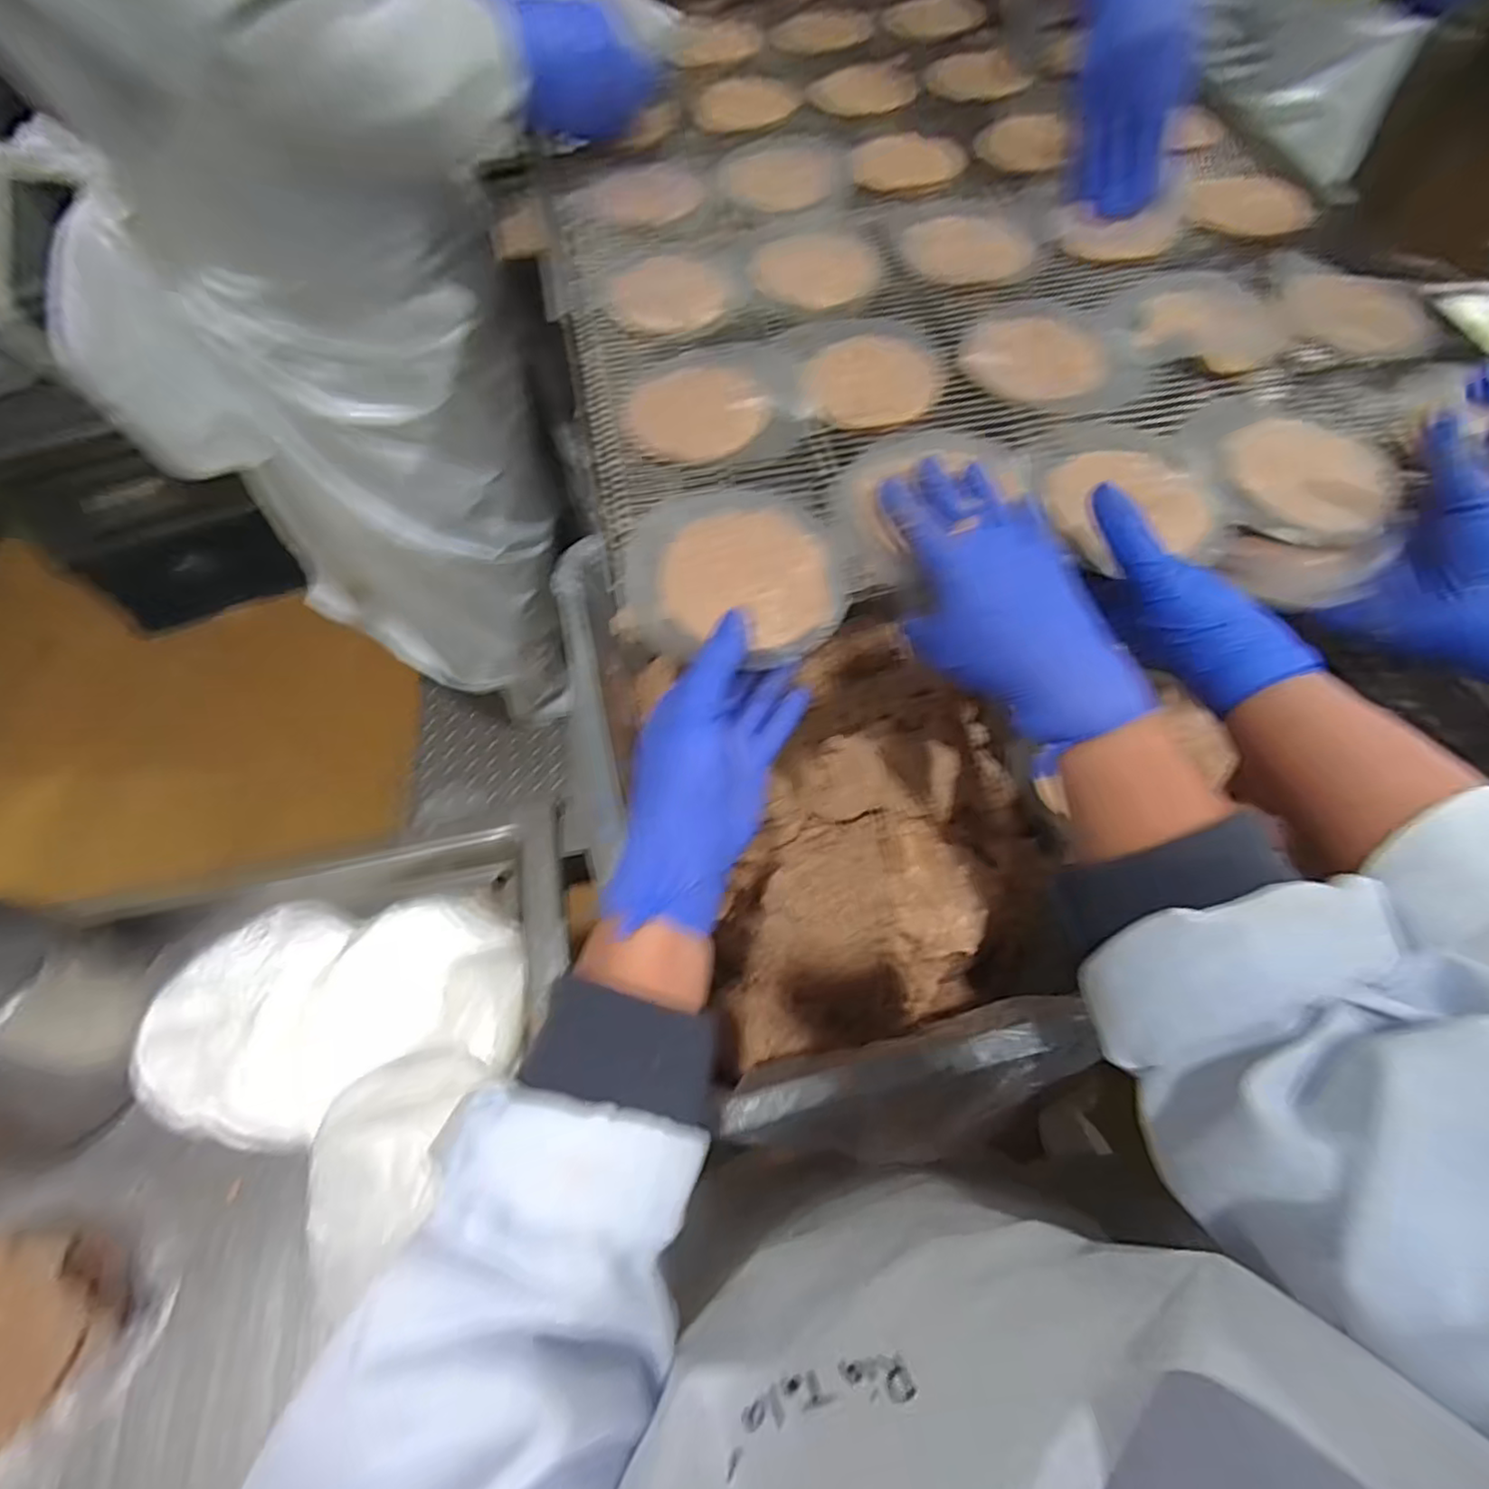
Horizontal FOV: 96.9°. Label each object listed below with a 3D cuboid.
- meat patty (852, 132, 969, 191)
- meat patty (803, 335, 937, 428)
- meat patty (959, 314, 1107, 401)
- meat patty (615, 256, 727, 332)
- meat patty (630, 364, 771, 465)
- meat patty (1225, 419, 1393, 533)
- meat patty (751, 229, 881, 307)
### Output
[{"bbox_3d":[0.138,-0.489,0.554,0.091,0.015,0.067,6,61,7],"label":"meat patty"},{"bbox_3d":[0.084,-0.243,0.440,0.082,0.012,0.084,6,61,7],"label":"meat patty"},{"bbox_3d":[0.200,-0.266,0.450,0.089,0.007,0.084,-1,60,2],"label":"meat patty"},{"bbox_3d":[-0.057,-0.336,0.488,0.076,0.008,0.097,-15,60,-6],"label":"meat patty"},{"bbox_3d":[-0.029,-0.215,0.429,0.086,0.015,0.074,-7,60,-1],"label":"meat patty"},{"bbox_3d":[0.337,-0.161,0.389,0.069,0.016,0.084,-28,63,-13],"label":"meat patty"},{"bbox_3d":[0.053,-0.362,0.499,0.091,0.013,0.082,2,60,4],"label":"meat patty"}]

